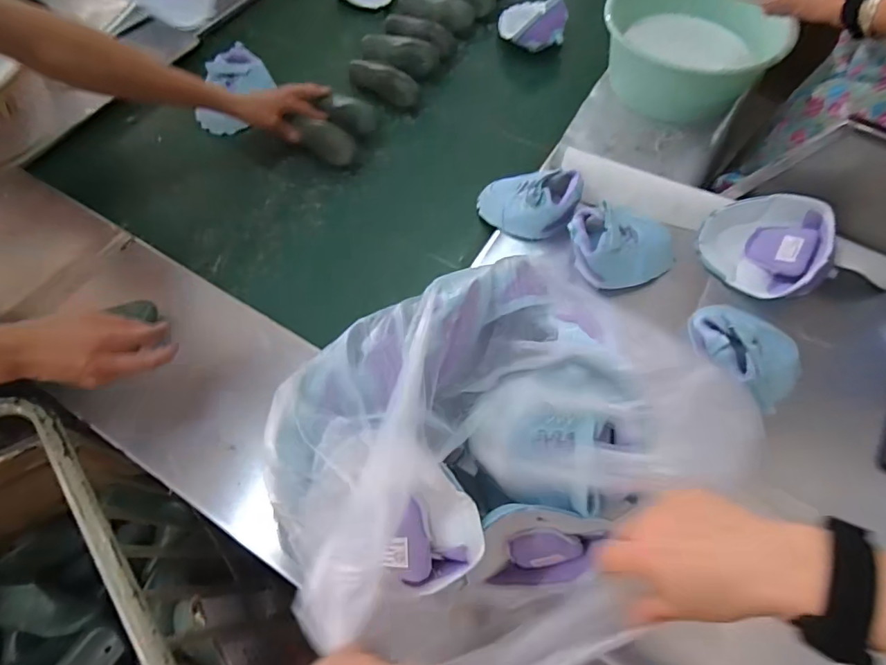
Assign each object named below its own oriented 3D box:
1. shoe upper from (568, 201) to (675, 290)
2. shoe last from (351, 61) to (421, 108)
[{"bbox_3d":[0.260,-0.127,0.710,0.158,0.064,0.124,-1,64,0],"label":"shoe upper"},{"bbox_3d":[-0.116,-0.475,0.933,0.149,0.066,0.037,24,67,12],"label":"shoe last"}]

